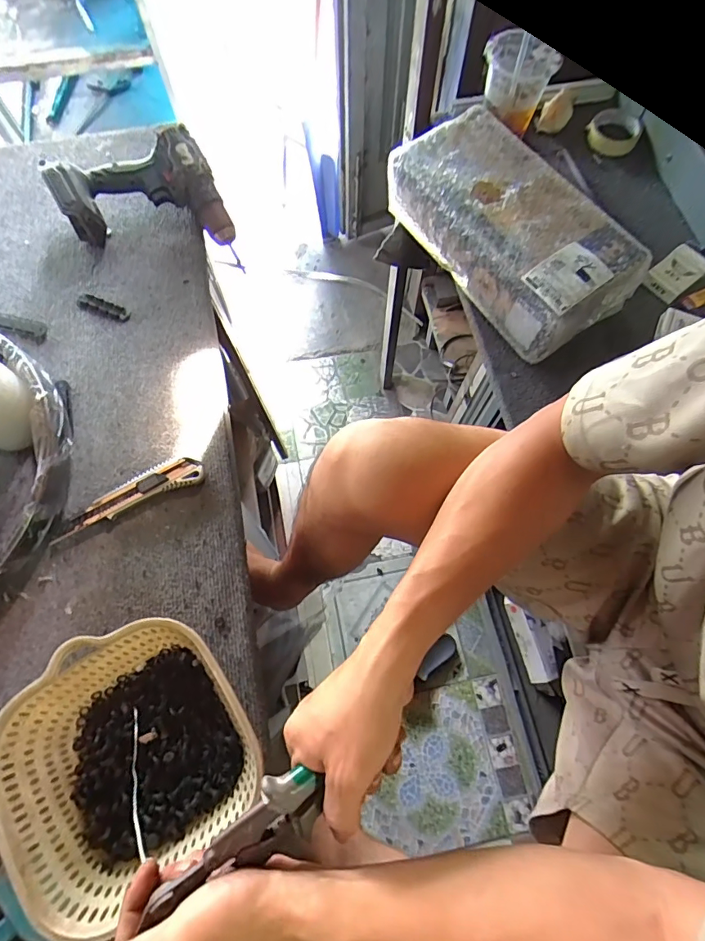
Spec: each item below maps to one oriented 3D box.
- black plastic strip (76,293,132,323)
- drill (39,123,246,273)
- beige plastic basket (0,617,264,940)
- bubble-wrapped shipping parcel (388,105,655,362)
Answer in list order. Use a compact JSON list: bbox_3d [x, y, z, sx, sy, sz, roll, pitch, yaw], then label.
[{"bbox_3d":[-0.327,-0.212,0.610,0.075,0.008,0.026,23,73,7],"label":"black plastic strip"},{"bbox_3d":[-0.274,-0.350,0.617,0.196,0.083,0.158,-23,73,-8],"label":"drill"},{"bbox_3d":[-0.187,0.247,0.412,0.191,0.089,0.199,-36,75,-12],"label":"beige plastic basket"},{"bbox_3d":[0.222,-0.350,0.674,0.175,0.095,0.375,-34,75,-11],"label":"bubble-wrapped shipping parcel"}]

